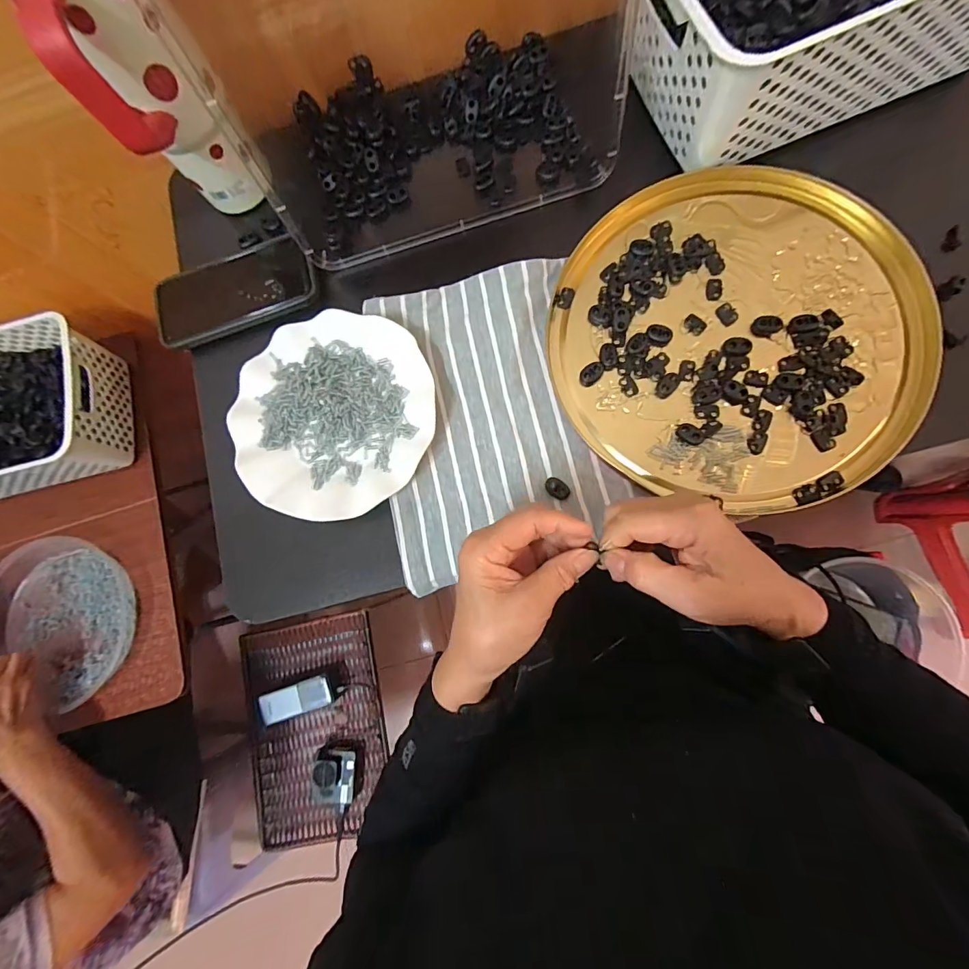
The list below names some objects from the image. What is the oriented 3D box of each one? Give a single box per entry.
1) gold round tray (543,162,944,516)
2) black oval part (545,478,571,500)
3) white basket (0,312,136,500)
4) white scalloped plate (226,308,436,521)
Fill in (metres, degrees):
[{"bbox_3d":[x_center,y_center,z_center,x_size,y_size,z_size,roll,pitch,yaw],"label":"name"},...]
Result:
[{"bbox_3d":[0.207,-0.125,0.361,0.284,0.014,0.289,-1,83,5],"label":"gold round tray"},{"bbox_3d":[0.061,0.004,0.364,0.022,0.005,0.014,38,87,10],"label":"black oval part"},{"bbox_3d":[-0.685,-0.101,0.614,0.312,0.096,0.213,-13,81,4],"label":"white basket"},{"bbox_3d":[-0.133,-0.062,0.384,0.175,0.018,0.178,-1,82,6],"label":"white scalloped plate"}]

